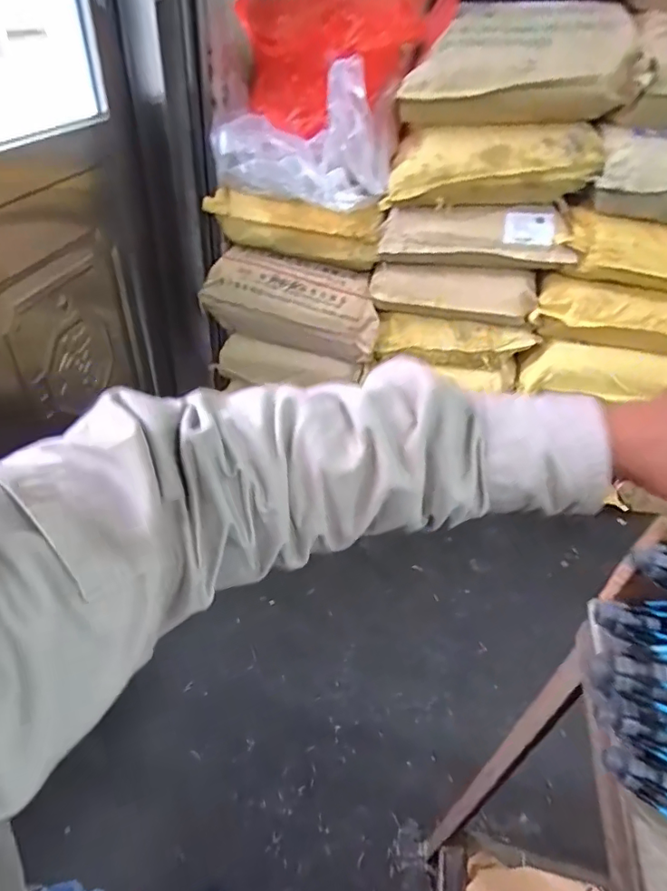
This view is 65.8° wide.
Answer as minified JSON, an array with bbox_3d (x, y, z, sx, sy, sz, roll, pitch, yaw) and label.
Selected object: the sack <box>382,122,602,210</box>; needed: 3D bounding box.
[{"bbox_3d":[0.334,-0.601,1.114,0.423,0.153,0.128,7,41,1],"label":"sack"}]

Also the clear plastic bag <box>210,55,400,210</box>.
[{"bbox_3d":[-0.059,-0.702,1.184,0.421,0.253,0.185,-3,42,-10],"label":"clear plastic bag"}]

